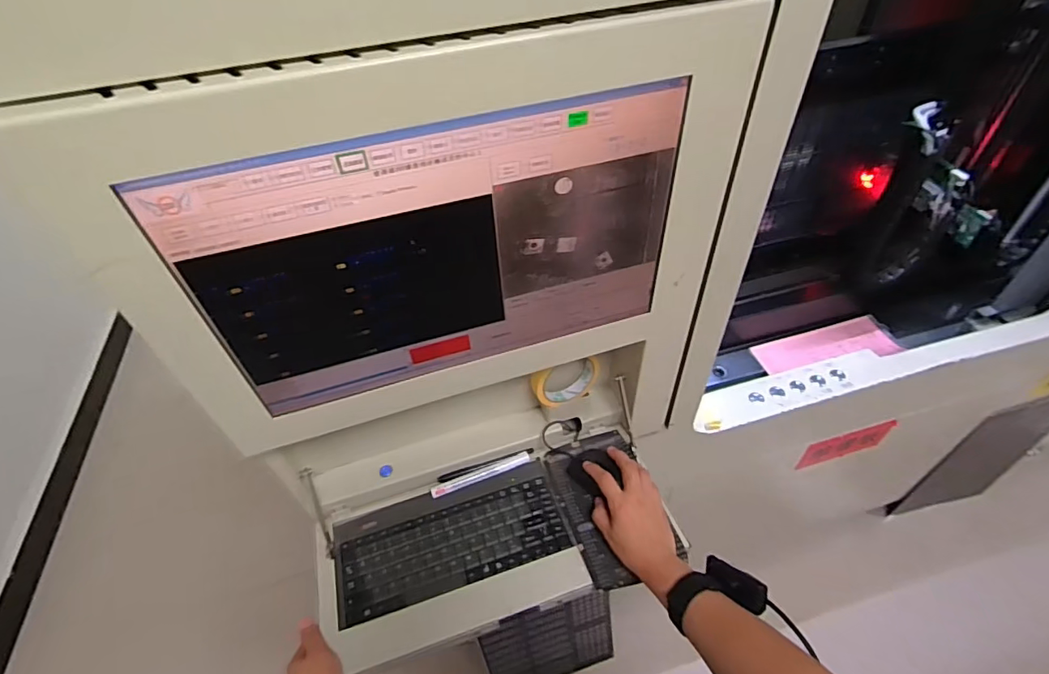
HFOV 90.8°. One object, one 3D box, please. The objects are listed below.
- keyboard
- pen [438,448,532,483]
[{"bbox_3d":[-0.095,0.256,0.672,0.289,0.025,0.136,-16,48,-10],"label":"keyboard"},{"bbox_3d":[-0.054,0.179,0.730,0.139,0.010,0.013,-17,49,-11],"label":"pen"}]

